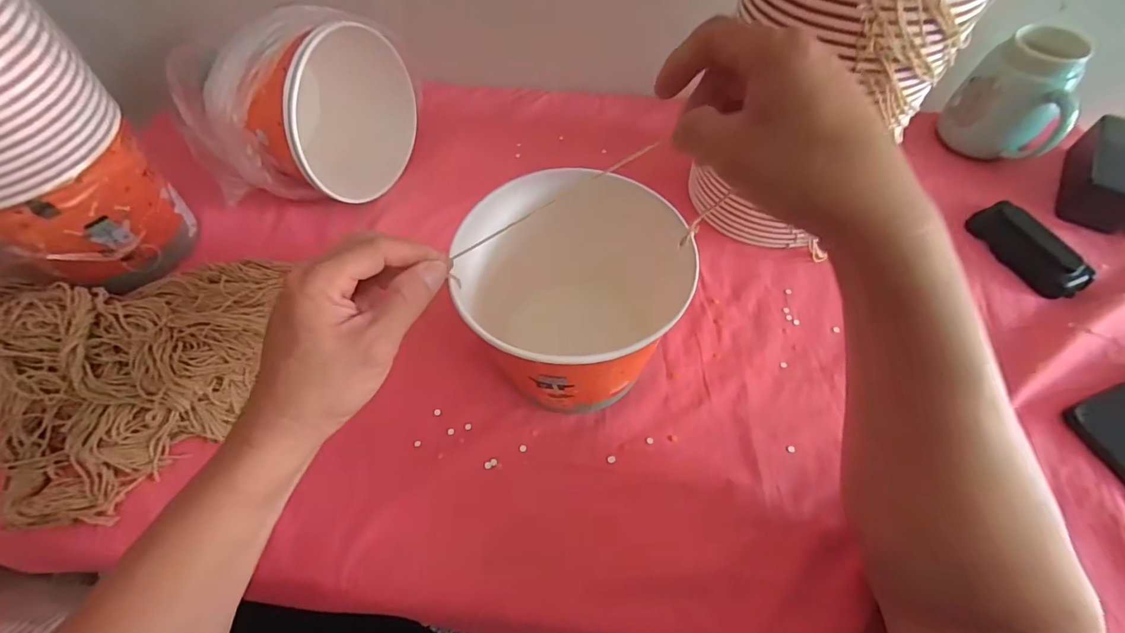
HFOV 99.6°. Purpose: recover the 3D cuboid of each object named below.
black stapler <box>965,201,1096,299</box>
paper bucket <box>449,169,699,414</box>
[{"bbox_3d":[0.455,-0.068,0.464,0.040,0.021,0.107,-20,62,-10],"label":"black stapler"},{"bbox_3d":[0.008,-0.016,0.386,0.147,0.142,0.168,31,65,18],"label":"paper bucket"}]

